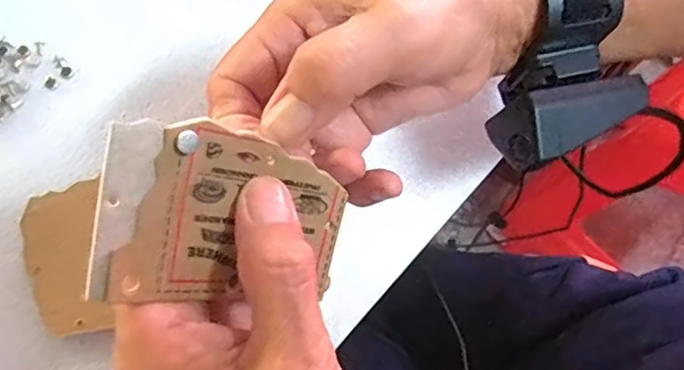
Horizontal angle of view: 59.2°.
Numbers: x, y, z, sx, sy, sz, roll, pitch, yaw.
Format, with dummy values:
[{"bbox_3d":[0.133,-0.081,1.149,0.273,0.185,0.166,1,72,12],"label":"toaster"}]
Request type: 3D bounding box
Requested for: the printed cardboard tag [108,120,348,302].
[{"bbox_3d":[-0.031,0.011,0.195,0.075,0.004,0.054,11,92,-37],"label":"printed cardboard tag"}]

